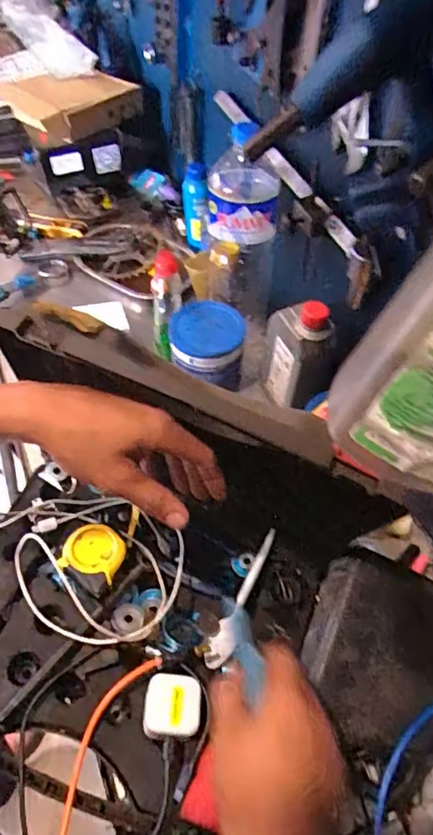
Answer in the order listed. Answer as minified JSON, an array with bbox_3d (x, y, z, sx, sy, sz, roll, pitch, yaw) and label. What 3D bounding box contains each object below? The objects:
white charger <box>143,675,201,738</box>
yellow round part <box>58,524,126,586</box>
[{"bbox_3d":[-0.037,0.249,0.451,0.047,0.032,0.046,3,52,-2],"label":"white charger"},{"bbox_3d":[-0.119,0.129,0.514,0.056,0.006,0.051,3,56,-4],"label":"yellow round part"}]

